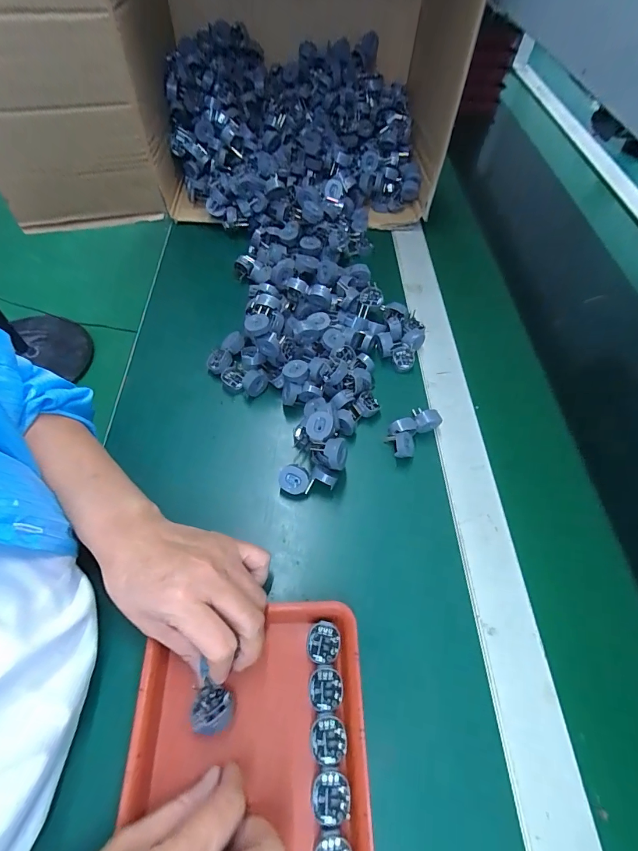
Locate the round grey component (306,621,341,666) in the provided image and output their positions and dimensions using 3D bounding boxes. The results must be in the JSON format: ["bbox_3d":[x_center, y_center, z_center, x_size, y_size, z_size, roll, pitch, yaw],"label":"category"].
[{"bbox_3d":[0.003,0.169,0.304,0.025,0.007,0.028,14,57,5],"label":"round grey component"}]

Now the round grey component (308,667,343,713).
[{"bbox_3d":[0.005,0.195,0.288,0.025,0.005,0.027,11,57,3],"label":"round grey component"}]

